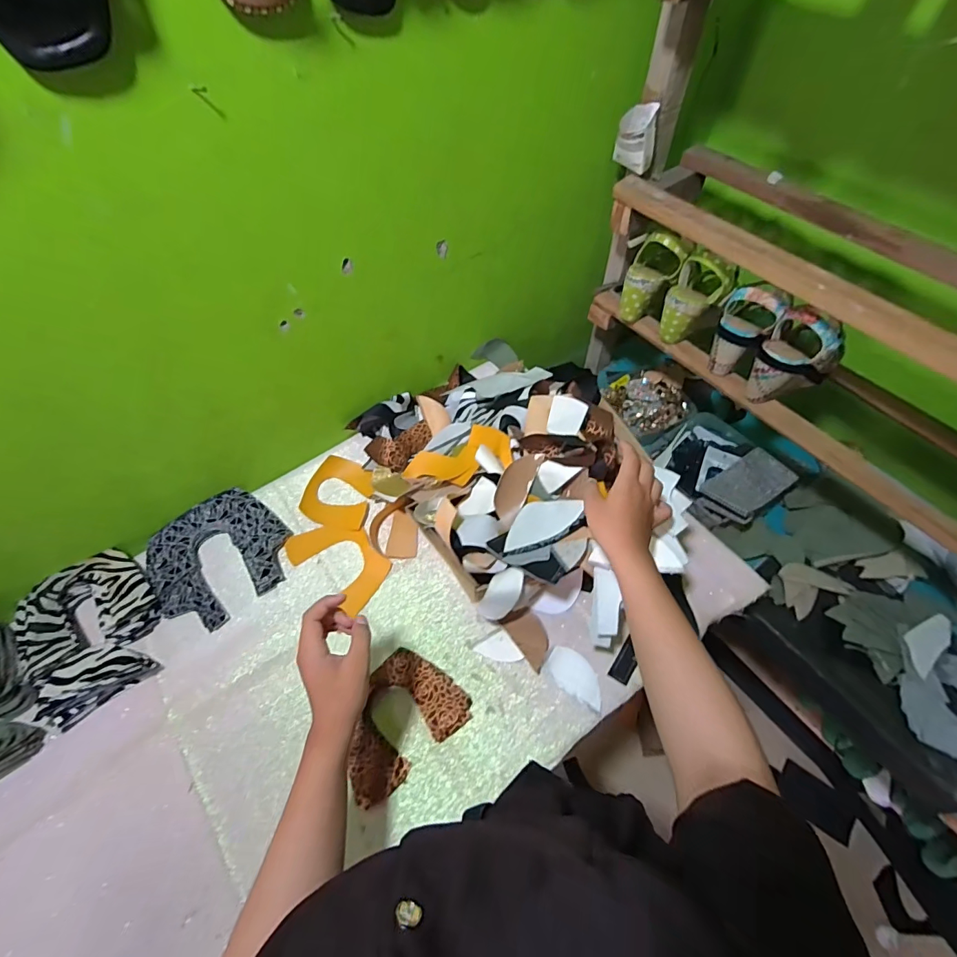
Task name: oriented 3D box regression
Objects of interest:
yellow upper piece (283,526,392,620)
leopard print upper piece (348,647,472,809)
[{"bbox_3d":[-0.218,0.124,0.721,0.165,0.013,0.103,33,64,20],"label":"yellow upper piece"},{"bbox_3d":[-0.106,0.306,0.591,0.166,0.017,0.124,-36,63,-20],"label":"leopard print upper piece"}]

